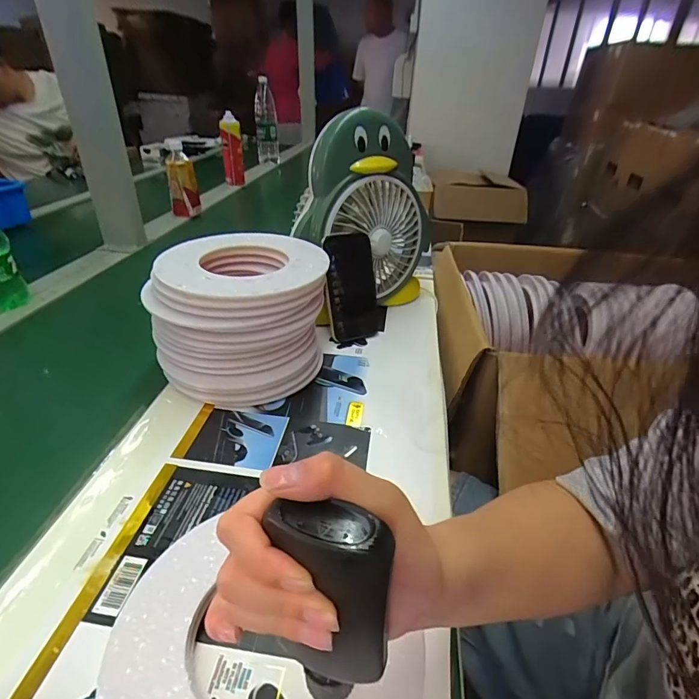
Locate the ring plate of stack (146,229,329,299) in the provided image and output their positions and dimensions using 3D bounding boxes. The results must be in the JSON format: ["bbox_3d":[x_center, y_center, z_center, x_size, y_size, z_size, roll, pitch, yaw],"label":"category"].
[{"bbox_3d":[-0.120,-0.100,0.480,0.186,0.014,0.173,2,32,-1],"label":"ring plate of stack"}]

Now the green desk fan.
[{"bbox_3d":[0.027,-0.191,0.646,0.247,0.286,0.109,-18,37,-30],"label":"green desk fan"}]

